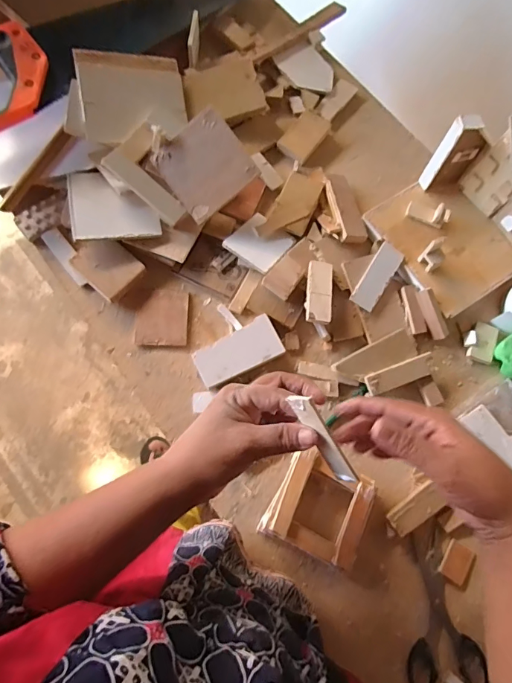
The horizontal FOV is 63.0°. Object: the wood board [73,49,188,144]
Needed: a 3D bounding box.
[{"bbox_3d":[-0.158,-0.314,0.542,0.129,0.016,0.124,-9,89,-20],"label":"wood board"}]

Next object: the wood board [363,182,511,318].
[{"bbox_3d":[0.250,-0.134,0.550,0.143,0.013,0.171,-33,76,-12],"label":"wood board"}]

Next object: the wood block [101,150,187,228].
[{"bbox_3d":[-0.135,-0.189,0.511,0.108,0.012,0.029,39,74,-14],"label":"wood block"}]

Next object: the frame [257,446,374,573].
[{"bbox_3d":[0.069,0.178,0.448,0.095,0.040,0.096,26,73,6],"label":"frame"}]

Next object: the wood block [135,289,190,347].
[{"bbox_3d":[-0.114,-0.029,0.513,0.061,0.007,0.071,1,72,-2],"label":"wood block"}]

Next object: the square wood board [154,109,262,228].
[{"bbox_3d":[-0.063,-0.214,0.512,0.098,0.008,0.099,-36,93,14],"label":"square wood board"}]

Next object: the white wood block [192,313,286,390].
[{"bbox_3d":[-0.021,0.014,0.497,0.102,0.019,0.050,-29,76,-11],"label":"white wood block"}]

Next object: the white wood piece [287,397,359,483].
[{"bbox_3d":[0.054,0.077,0.323,0.020,0.005,0.081,-28,102,31],"label":"white wood piece"}]

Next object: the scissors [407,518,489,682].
[{"bbox_3d":[0.190,0.279,0.442,0.081,0.004,0.157,-5,73,-4],"label":"scissors"}]

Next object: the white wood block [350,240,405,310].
[{"bbox_3d":[0.153,-0.080,0.527,0.032,0.014,0.091,32,74,8],"label":"white wood block"}]

